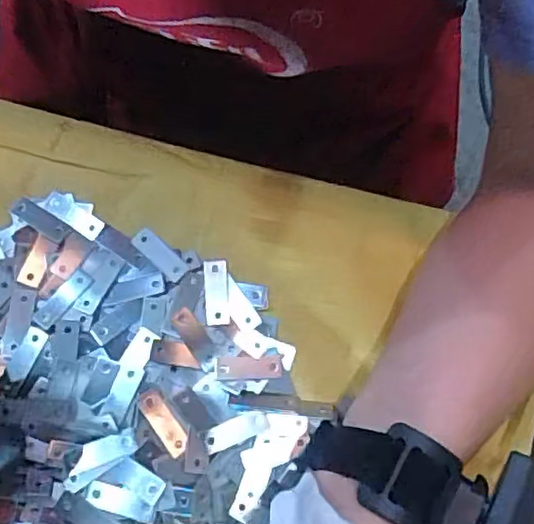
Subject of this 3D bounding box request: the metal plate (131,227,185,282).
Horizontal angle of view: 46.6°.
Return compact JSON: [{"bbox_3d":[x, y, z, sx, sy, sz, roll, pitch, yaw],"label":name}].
[{"bbox_3d":[-0.059,-0.005,0.335,0.034,0.004,0.014,42,82,9],"label":"metal plate"}]

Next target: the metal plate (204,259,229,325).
[{"bbox_3d":[-0.027,0.016,0.329,0.012,0.004,0.035,-3,78,1],"label":"metal plate"}]

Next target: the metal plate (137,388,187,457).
[{"bbox_3d":[-0.053,0.081,0.311,0.013,0.004,0.035,-35,79,-6],"label":"metal plate"}]

